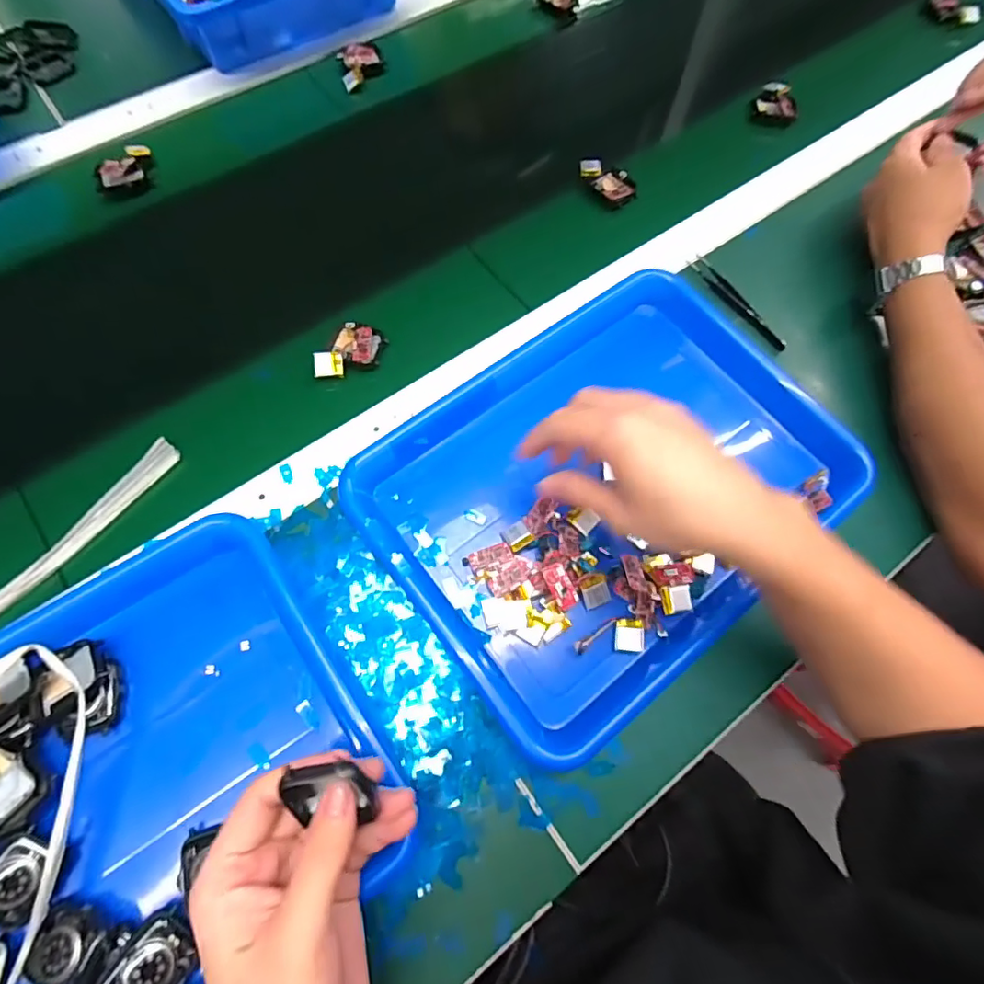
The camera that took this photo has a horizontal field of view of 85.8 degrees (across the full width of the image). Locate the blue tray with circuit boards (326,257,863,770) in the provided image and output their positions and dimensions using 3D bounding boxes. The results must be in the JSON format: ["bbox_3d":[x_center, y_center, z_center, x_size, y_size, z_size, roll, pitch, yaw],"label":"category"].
[{"bbox_3d":[0.087,-0.002,0.405,0.332,0.053,0.252,-37,76,-14],"label":"blue tray with circuit boards"}]

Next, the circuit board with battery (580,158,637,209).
[{"bbox_3d":[0.112,-0.305,0.518,0.034,0.009,0.062,-36,76,-14],"label":"circuit board with battery"}]

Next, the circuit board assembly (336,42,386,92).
[{"bbox_3d":[-0.137,-0.452,0.561,0.047,0.018,0.047,-17,72,-8],"label":"circuit board assembly"}]

